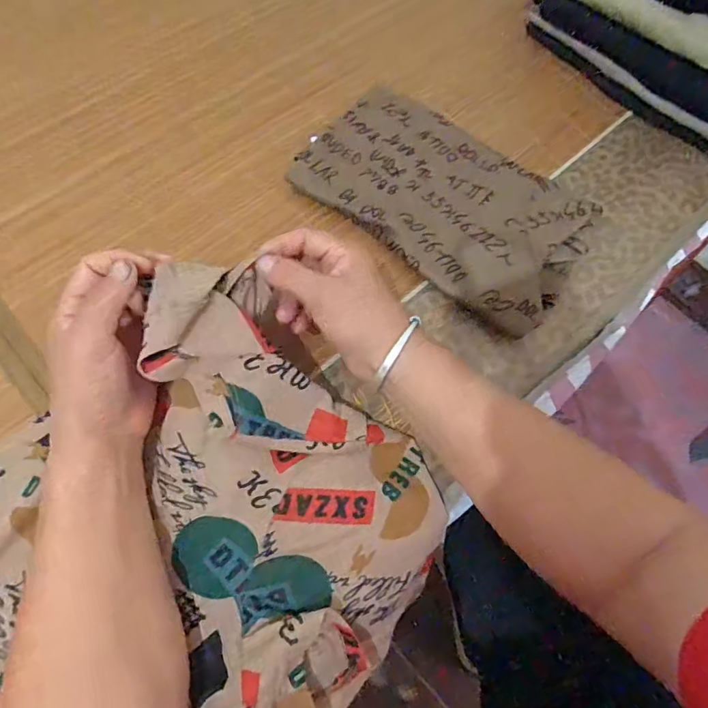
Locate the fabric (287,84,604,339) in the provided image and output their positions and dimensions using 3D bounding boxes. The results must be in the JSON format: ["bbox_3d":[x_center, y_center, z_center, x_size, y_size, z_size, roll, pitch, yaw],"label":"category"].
[{"bbox_3d":[0.078,-0.135,0.433,0.243,0.024,0.147,34,69,11],"label":"fabric"}]

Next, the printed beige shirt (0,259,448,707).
[{"bbox_3d":[-0.184,0.167,0.273,0.507,0.111,0.260,-31,72,-13],"label":"printed beige shirt"}]

